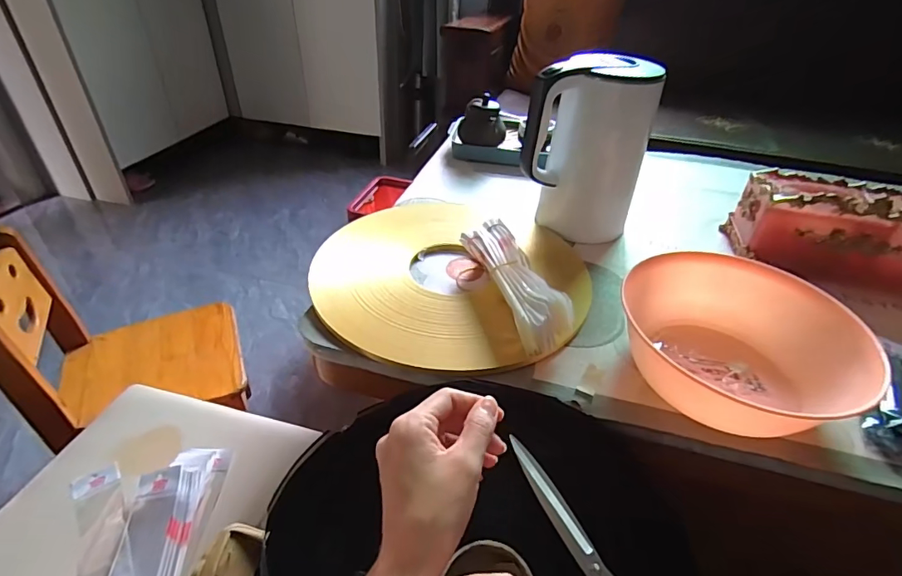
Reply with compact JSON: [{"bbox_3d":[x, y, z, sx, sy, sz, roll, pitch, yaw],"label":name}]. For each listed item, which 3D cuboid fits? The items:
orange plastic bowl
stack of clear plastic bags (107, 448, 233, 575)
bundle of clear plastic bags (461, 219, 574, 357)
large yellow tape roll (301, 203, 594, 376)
[{"bbox_3d":[0.317,0.057,0.516,0.204,0.089,0.197,2,38,-2],"label":"orange plastic bowl"},{"bbox_3d":[-0.331,0.291,0.521,0.084,0.021,0.254,0,38,-4],"label":"stack of clear plastic bags"},{"bbox_3d":[0.073,-0.015,0.583,0.068,0.052,0.210,-11,40,-18],"label":"bundle of clear plastic bags"},{"bbox_3d":[0.000,-0.031,0.657,0.371,0.025,0.366,2,37,-2],"label":"large yellow tape roll"}]

